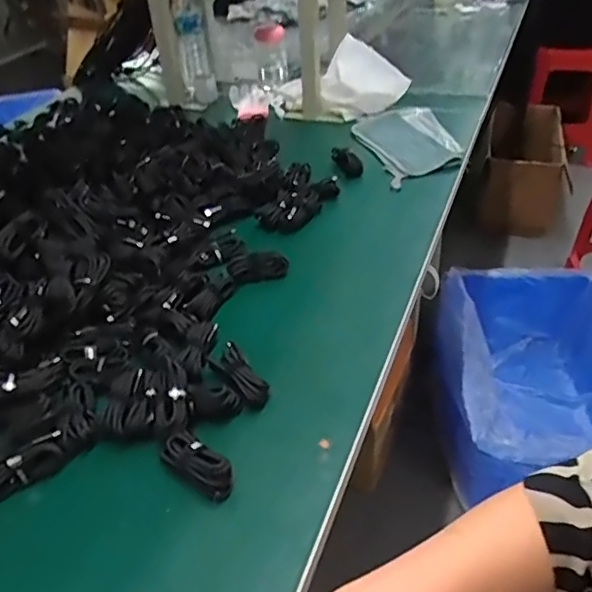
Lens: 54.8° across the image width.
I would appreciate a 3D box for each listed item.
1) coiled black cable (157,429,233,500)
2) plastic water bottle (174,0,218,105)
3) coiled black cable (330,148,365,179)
[{"bbox_3d":[-0.089,0.157,0.522,0.076,0.030,0.035,26,48,32],"label":"coiled black cable"},{"bbox_3d":[-0.235,-0.571,1.304,0.065,0.255,0.056,-11,14,-8],"label":"plastic water bottle"},{"bbox_3d":[0.091,-0.232,0.979,0.038,0.032,0.077,-14,39,-11],"label":"coiled black cable"}]

